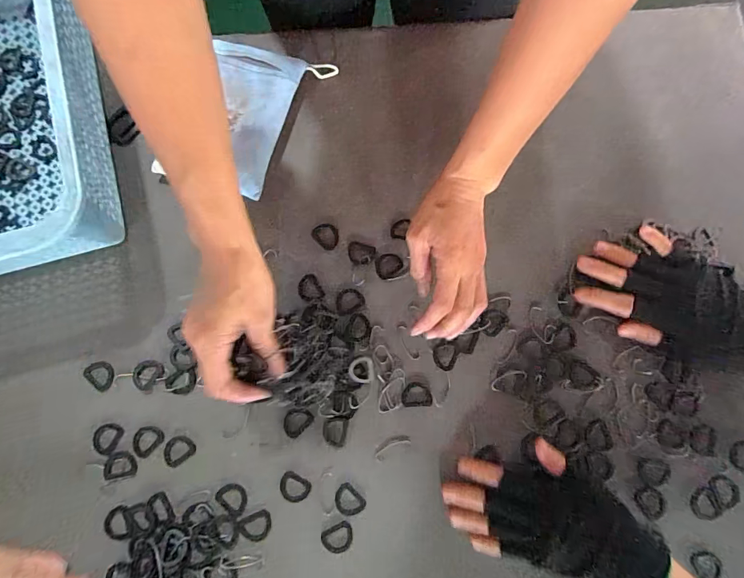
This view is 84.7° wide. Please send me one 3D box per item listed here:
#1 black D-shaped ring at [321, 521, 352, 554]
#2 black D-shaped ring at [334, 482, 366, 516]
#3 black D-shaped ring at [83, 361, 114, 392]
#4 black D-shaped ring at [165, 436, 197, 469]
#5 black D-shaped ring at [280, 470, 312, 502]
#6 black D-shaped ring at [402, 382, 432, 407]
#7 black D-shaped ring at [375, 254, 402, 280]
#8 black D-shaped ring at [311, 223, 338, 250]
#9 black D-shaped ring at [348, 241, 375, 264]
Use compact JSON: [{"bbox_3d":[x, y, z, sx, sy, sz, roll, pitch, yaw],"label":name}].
[{"bbox_3d":[-0.031,0.231,0.376,0.029,0.004,0.023,-23,80,-4],"label":"black D-shaped ring"},{"bbox_3d":[-0.022,0.199,0.382,0.024,0.004,0.030,-42,82,-7],"label":"black D-shaped ring"},{"bbox_3d":[-0.266,0.084,0.399,0.031,0.004,0.024,43,82,7],"label":"black D-shaped ring"},{"bbox_3d":[-0.184,0.153,0.387,0.030,0.004,0.025,-34,81,-6],"label":"black D-shaped ring"},{"bbox_3d":[-0.074,0.187,0.383,0.029,0.004,0.024,31,81,5],"label":"black D-shaped ring"},{"bbox_3d":[0.044,0.103,0.397,0.030,0.004,0.023,1,79,0],"label":"black D-shaped ring"},{"bbox_3d":[0.017,-0.024,0.416,0.028,0.004,0.025,-16,80,-3],"label":"black D-shaped ring"},{"bbox_3d":[-0.047,-0.055,0.423,0.029,0.004,0.025,42,82,7],"label":"black D-shaped ring"},{"bbox_3d":[-0.012,-0.036,0.419,0.028,0.004,0.023,18,80,3],"label":"black D-shaped ring"}]

